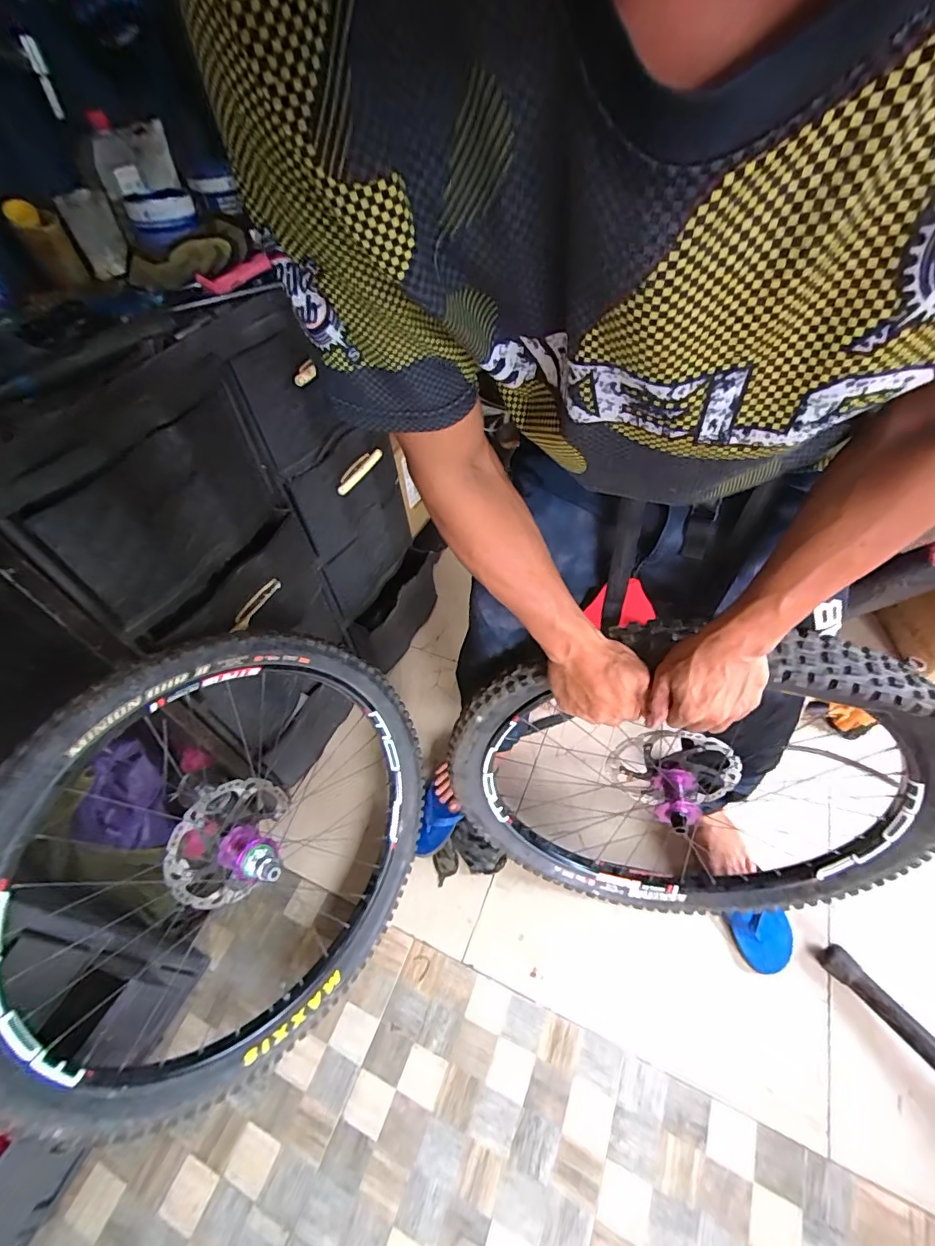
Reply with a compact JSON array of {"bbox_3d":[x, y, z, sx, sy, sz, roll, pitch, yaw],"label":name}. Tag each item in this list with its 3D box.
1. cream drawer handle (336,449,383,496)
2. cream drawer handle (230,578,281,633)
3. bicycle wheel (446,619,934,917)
[{"bbox_3d":[-0.220,-0.302,0.978,0.025,0.028,0.149,18,55,18],"label":"cream drawer handle"},{"bbox_3d":[-0.339,-0.030,0.783,0.015,0.021,0.115,13,54,15],"label":"cream drawer handle"},{"bbox_3d":[0.305,0.267,0.735,0.652,0.629,0.173,1,50,6],"label":"bicycle wheel"}]

